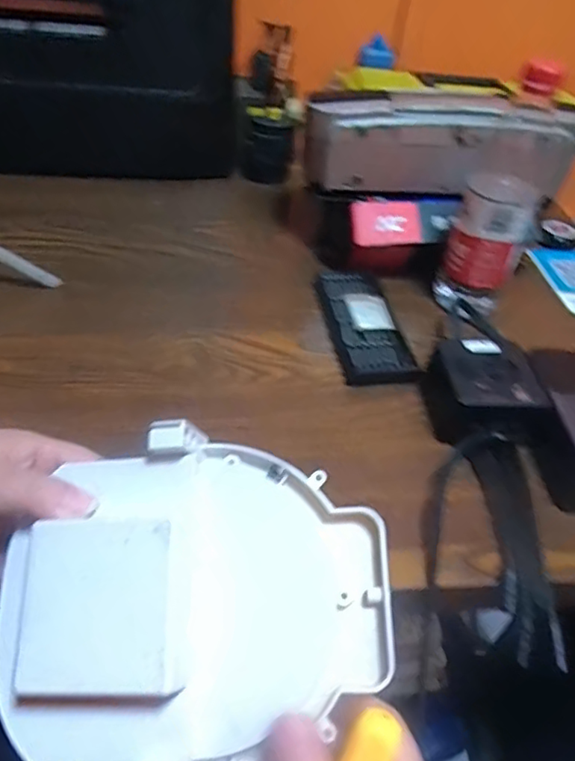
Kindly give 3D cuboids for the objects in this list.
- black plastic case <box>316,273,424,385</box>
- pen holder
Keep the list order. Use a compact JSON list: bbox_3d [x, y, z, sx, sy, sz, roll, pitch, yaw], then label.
[{"bbox_3d":[0.073,-0.056,0.565,0.064,0.021,0.160,-4,44,-12],"label":"black plastic case"},{"bbox_3d":[-0.021,-0.361,0.782,0.078,0.163,0.113,-7,45,-15],"label":"pen holder"}]

